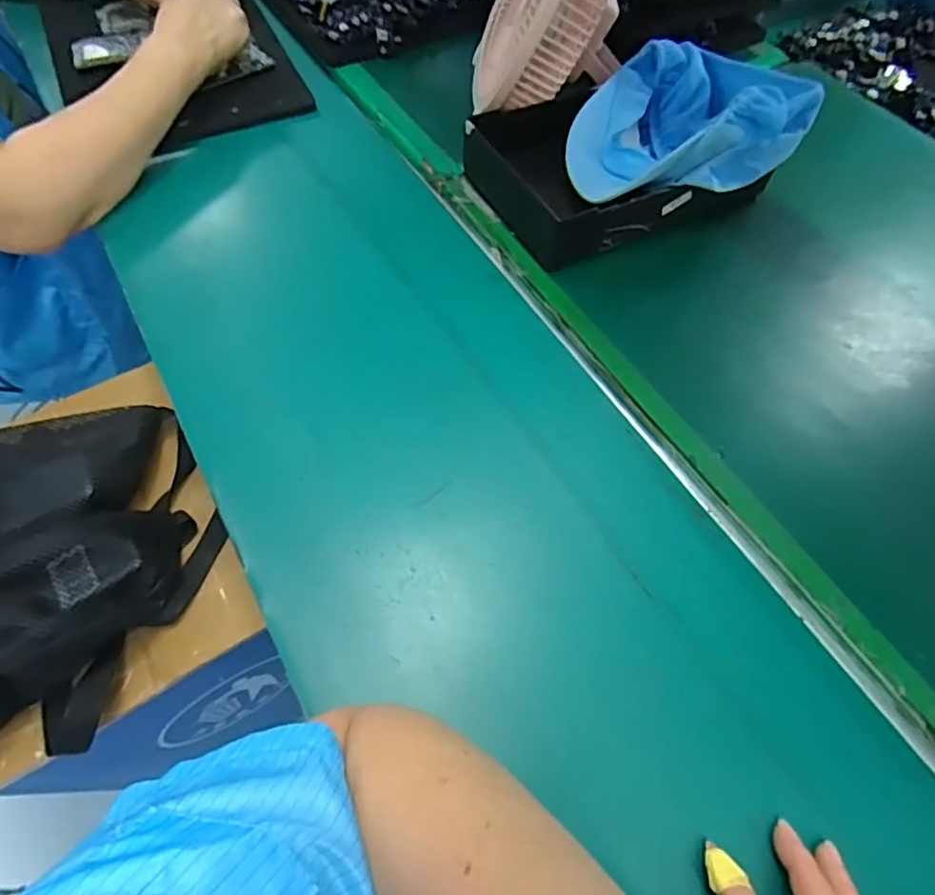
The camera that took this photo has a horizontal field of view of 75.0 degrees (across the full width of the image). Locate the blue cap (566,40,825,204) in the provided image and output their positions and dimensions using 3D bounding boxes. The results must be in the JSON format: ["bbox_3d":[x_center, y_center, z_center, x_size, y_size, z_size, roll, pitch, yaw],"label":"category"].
[{"bbox_3d":[0.181,-0.289,0.528,0.161,0.102,0.167,1,59,-2],"label":"blue cap"}]

